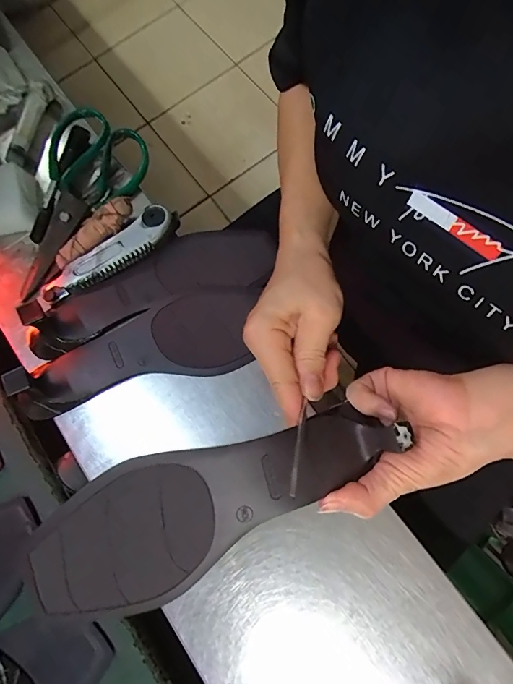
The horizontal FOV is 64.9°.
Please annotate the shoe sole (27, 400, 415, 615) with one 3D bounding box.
[{"bbox_3d":[-0.024,0.097,0.249,0.231,0.031,0.077,-22,75,-6],"label":"shoe sole"}]

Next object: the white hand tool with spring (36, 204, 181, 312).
[{"bbox_3d":[-0.147,-0.083,0.404,0.155,0.027,0.038,-34,76,-8],"label":"white hand tool with spring"}]

